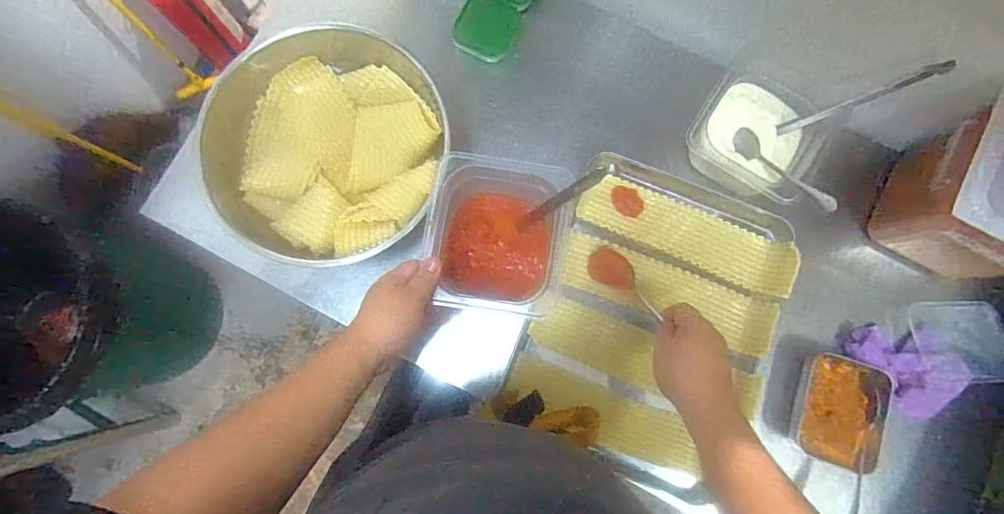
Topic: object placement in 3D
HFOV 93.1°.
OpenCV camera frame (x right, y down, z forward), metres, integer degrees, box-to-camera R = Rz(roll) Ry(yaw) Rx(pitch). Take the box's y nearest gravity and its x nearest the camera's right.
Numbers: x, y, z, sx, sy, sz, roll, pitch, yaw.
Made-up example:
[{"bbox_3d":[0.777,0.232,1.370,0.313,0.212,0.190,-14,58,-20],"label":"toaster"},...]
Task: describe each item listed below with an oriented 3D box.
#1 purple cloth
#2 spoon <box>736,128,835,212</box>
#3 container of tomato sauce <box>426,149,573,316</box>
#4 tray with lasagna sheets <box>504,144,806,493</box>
[{"bbox_3d":[0.546,0.144,0.638,0.116,0.039,0.140,-34,82,-6],"label":"purple cloth"},{"bbox_3d":[0.367,-0.114,0.624,0.021,0.022,0.157,-38,68,-7],"label":"spoon"},{"bbox_3d":[0.002,-0.031,0.600,0.170,0.121,0.192,6,80,0],"label":"container of tomato sauce"},{"bbox_3d":[0.217,0.082,0.657,0.322,0.058,0.398,21,80,3],"label":"tray with lasagna sheets"}]

